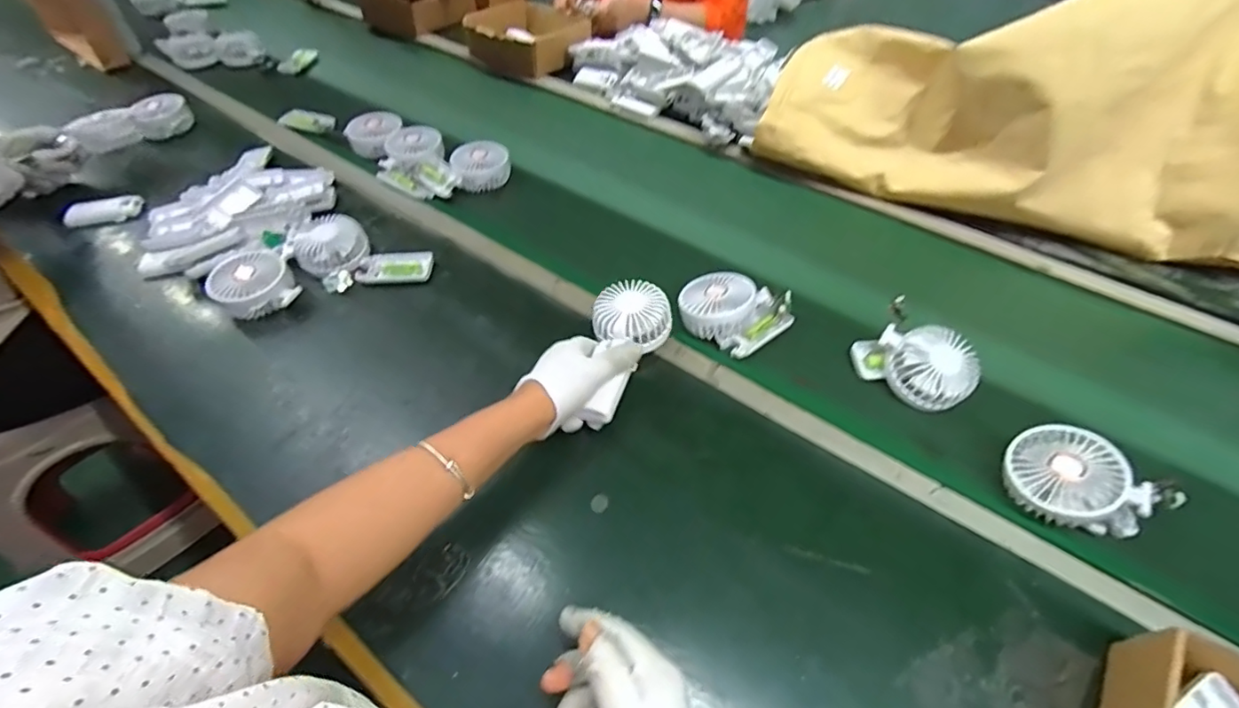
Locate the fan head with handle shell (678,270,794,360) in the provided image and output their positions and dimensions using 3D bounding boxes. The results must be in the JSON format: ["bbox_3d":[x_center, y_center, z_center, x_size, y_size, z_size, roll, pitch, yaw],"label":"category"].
[{"bbox_3d":[0.134,-0.051,0.651,0.122,0.048,0.091,23,52,17],"label":"fan head with handle shell"}]

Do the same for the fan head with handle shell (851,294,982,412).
[{"bbox_3d":[0.326,0.005,0.603,0.115,0.047,0.083,36,57,26],"label":"fan head with handle shell"}]

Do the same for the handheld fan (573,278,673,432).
[{"bbox_3d":[0.001,-0.005,0.593,0.083,0.033,0.180,12,58,11],"label":"handheld fan"}]

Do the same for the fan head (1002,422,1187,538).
[{"bbox_3d":[0.422,0.120,0.499,0.125,0.046,0.088,35,62,24],"label":"fan head"}]

